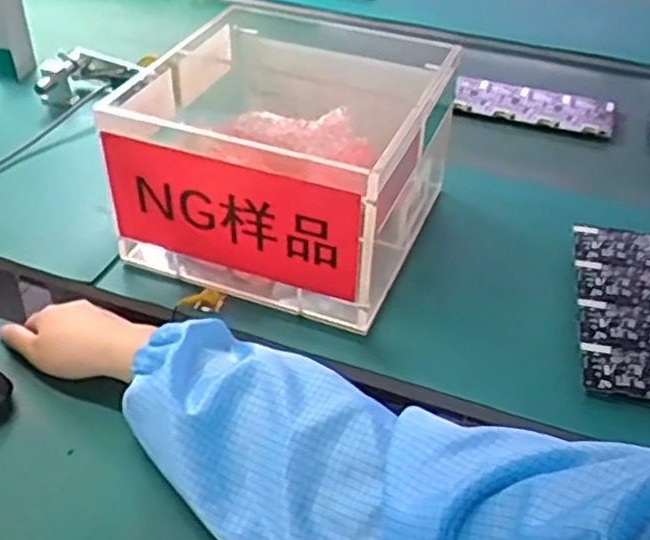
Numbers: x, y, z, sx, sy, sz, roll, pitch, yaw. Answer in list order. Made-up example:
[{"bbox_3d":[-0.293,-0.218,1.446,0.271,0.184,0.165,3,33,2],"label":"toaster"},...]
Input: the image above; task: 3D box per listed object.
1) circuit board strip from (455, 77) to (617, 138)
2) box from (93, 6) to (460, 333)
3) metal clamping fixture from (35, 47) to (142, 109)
[{"bbox_3d":[0.283,-0.223,1.027,0.213,0.017,0.087,14,39,13],"label":"circuit board strip"},{"bbox_3d":[-0.042,-0.116,0.742,0.283,0.163,0.268,15,40,15],"label":"box"},{"bbox_3d":[-0.314,-0.252,0.995,0.129,0.051,0.069,-15,41,-21],"label":"metal clamping fixture"}]

